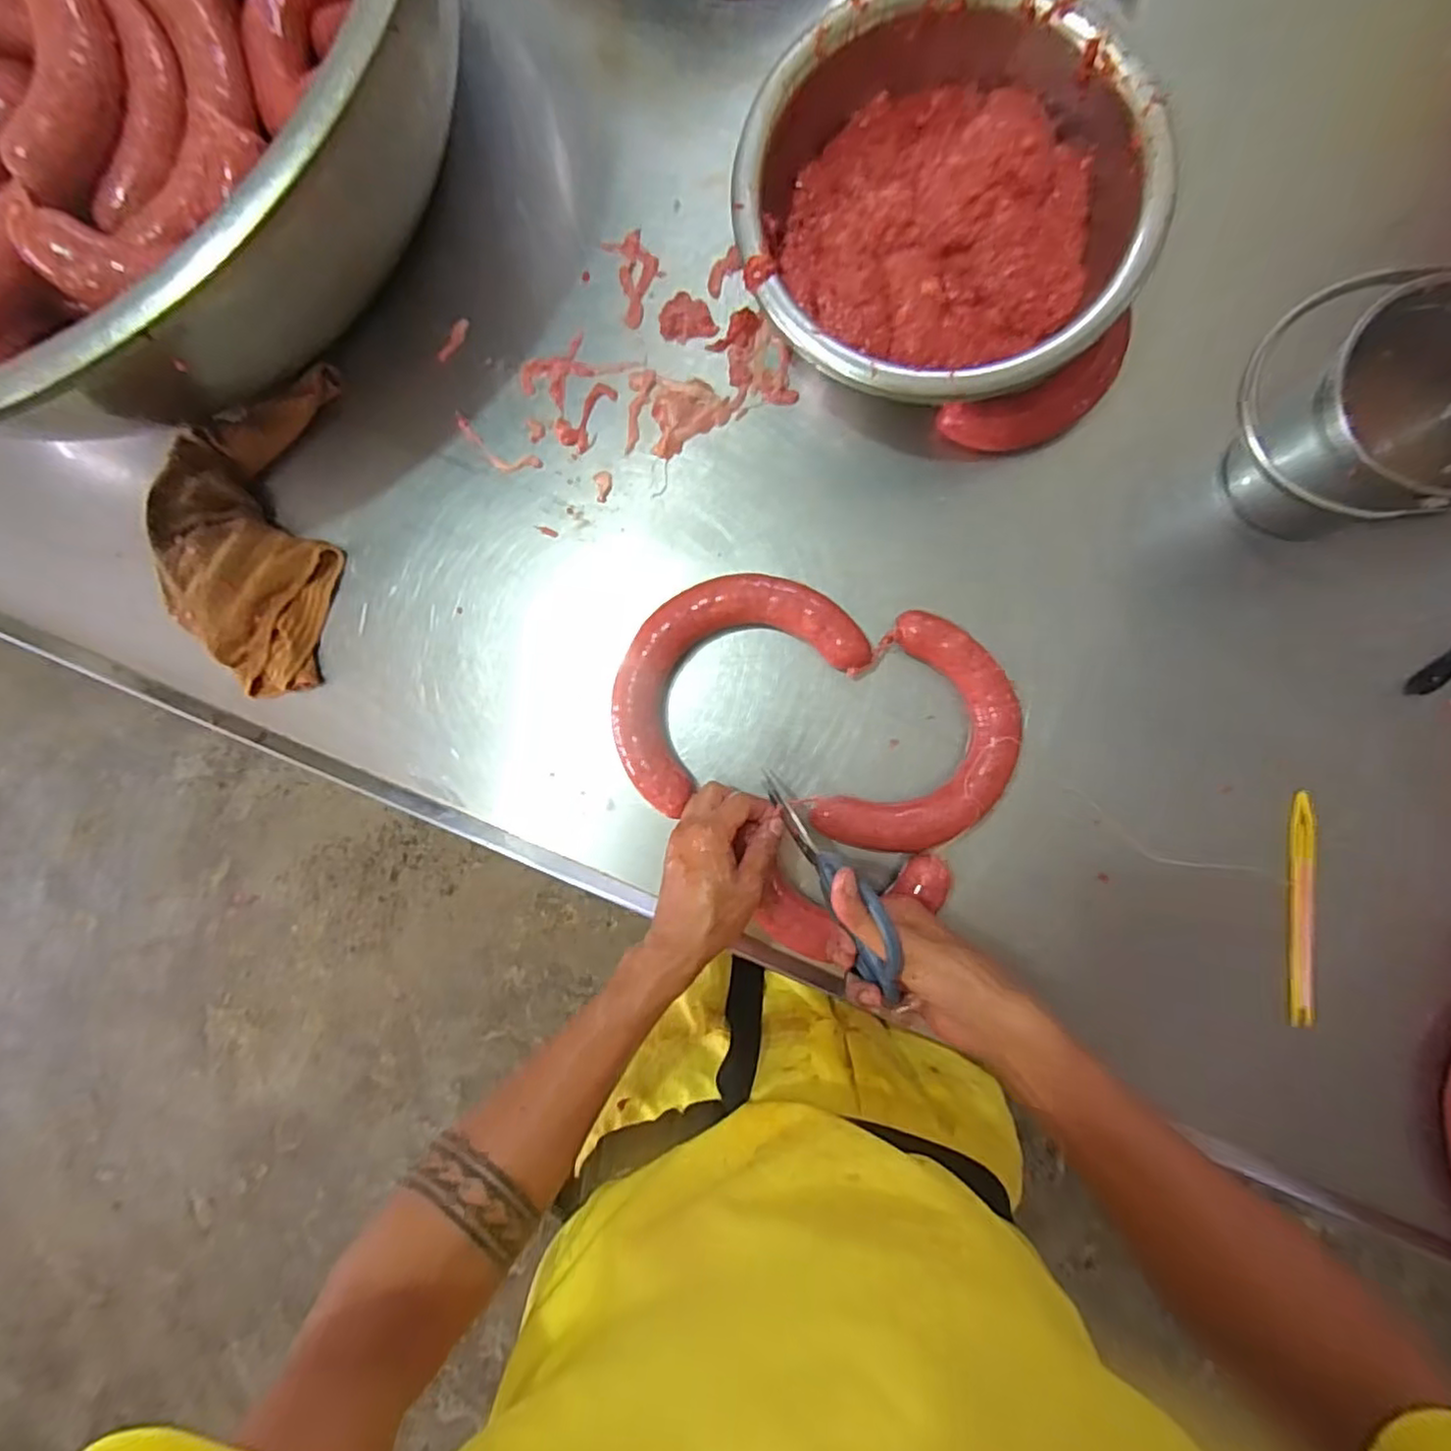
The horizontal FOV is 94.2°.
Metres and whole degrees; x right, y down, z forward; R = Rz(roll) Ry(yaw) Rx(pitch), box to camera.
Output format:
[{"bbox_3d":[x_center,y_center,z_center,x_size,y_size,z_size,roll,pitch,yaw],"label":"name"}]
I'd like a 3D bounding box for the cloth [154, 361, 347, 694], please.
[{"bbox_3d":[-0.419,-0.174,0.592,0.157,0.038,0.291,1,89,7],"label":"cloth"}]

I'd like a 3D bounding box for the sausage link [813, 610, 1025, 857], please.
[{"bbox_3d":[0.160,0.018,0.538,0.132,0.032,0.191,25,92,7],"label":"sausage link"}]

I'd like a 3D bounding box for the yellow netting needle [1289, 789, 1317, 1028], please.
[{"bbox_3d":[0.456,0.145,0.532,0.019,0.005,0.178,2,88,19],"label":"yellow netting needle"}]

